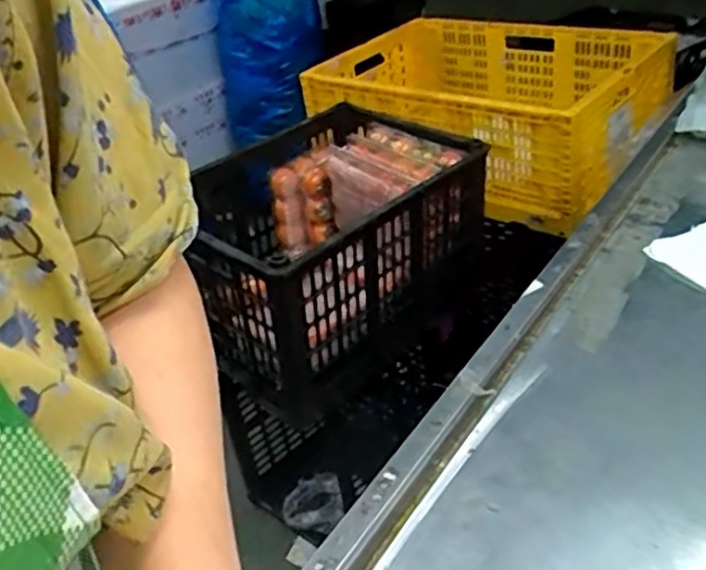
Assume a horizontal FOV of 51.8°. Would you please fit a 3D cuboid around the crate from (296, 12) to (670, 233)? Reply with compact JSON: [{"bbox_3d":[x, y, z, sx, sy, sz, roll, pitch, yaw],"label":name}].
[{"bbox_3d":[0.267,-0.347,1.443,0.687,0.217,0.409,25,44,38],"label":"crate"}]

